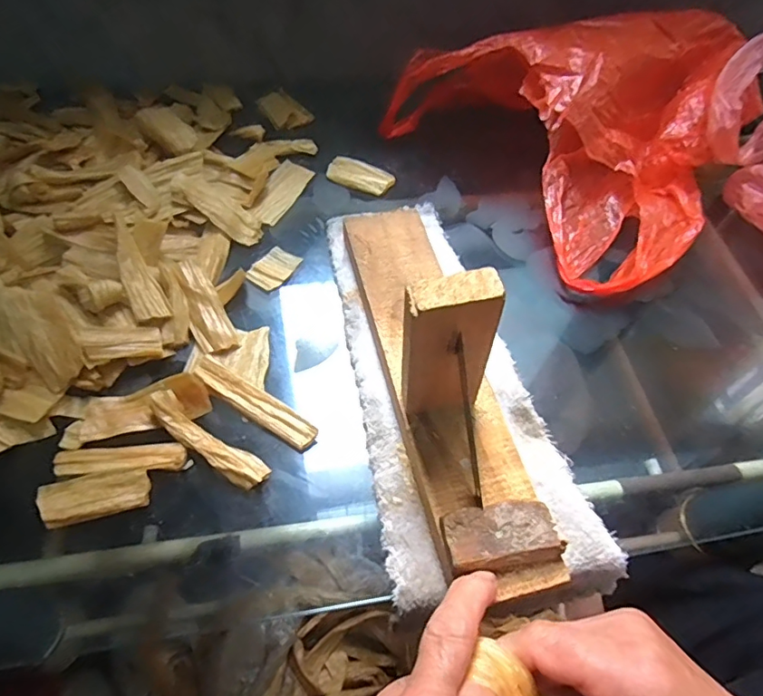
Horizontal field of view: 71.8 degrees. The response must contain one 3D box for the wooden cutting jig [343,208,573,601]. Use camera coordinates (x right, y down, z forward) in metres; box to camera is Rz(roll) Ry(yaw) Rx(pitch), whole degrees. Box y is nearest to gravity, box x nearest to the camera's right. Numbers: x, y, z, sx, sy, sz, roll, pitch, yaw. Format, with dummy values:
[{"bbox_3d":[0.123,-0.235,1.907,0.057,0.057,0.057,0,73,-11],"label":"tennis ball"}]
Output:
[{"bbox_3d":[0.035,-0.012,0.297,0.056,0.119,0.269,-10,58,-11],"label":"wooden cutting jig"}]

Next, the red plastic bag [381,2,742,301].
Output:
[{"bbox_3d":[0.197,-0.206,0.463,0.277,0.082,0.264,-30,63,-21],"label":"red plastic bag"}]

